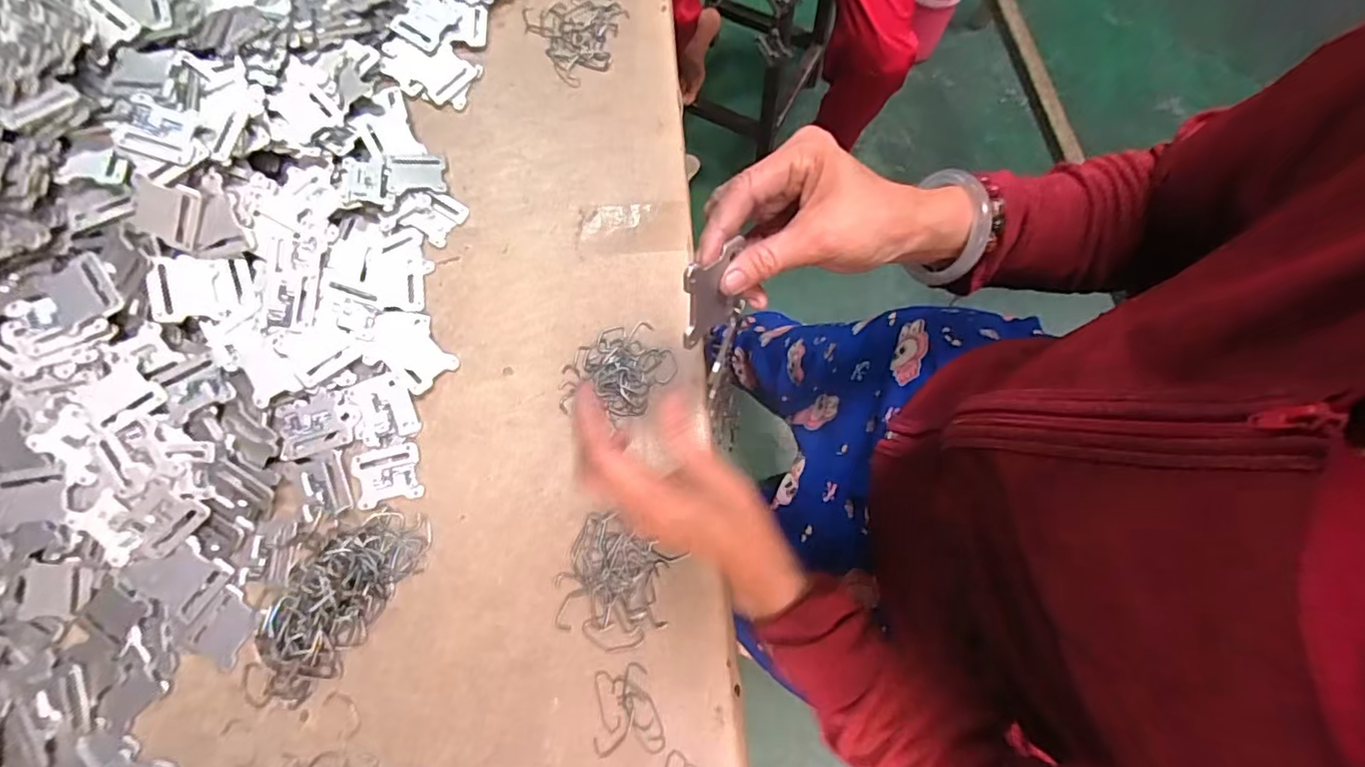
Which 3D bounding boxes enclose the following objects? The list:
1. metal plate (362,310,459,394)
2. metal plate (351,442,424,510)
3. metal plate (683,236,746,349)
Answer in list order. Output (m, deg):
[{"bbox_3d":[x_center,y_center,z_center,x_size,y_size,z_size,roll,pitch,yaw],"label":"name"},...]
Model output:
[{"bbox_3d":[-0.224,-0.028,0.480,0.055,0.004,0.071,-40,84,-22],"label":"metal plate"},{"bbox_3d":[-0.233,0.072,0.463,0.050,0.004,0.043,-13,76,-1],"label":"metal plate"},{"bbox_3d":[0.014,-0.045,0.299,0.005,0.047,0.037,32,53,29],"label":"metal plate"}]

